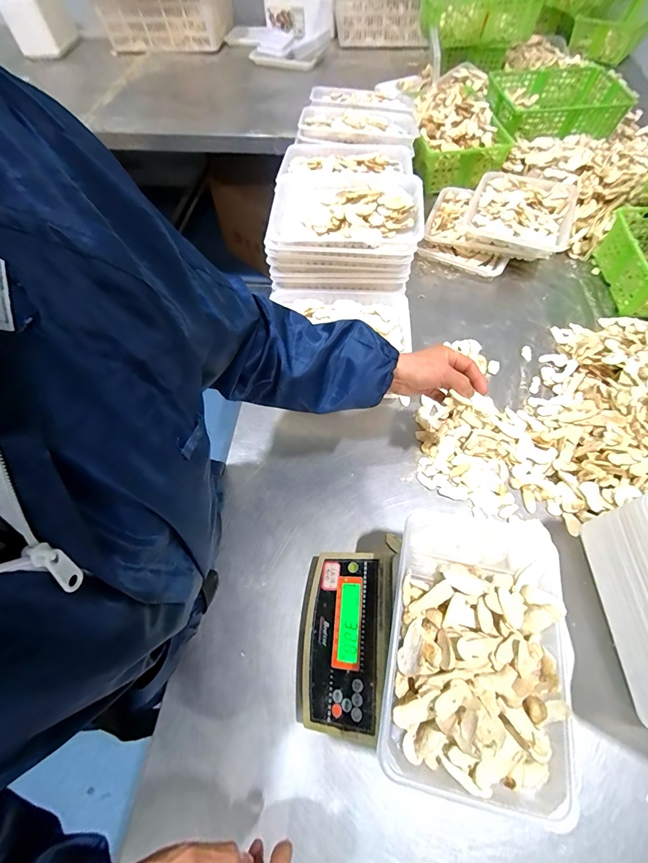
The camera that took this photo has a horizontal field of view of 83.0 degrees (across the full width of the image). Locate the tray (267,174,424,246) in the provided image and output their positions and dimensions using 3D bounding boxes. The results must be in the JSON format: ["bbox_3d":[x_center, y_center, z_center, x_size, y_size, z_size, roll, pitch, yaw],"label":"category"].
[{"bbox_3d":[0.037,-0.376,0.599,0.243,0.038,0.195,4,61,3],"label":"tray"}]

